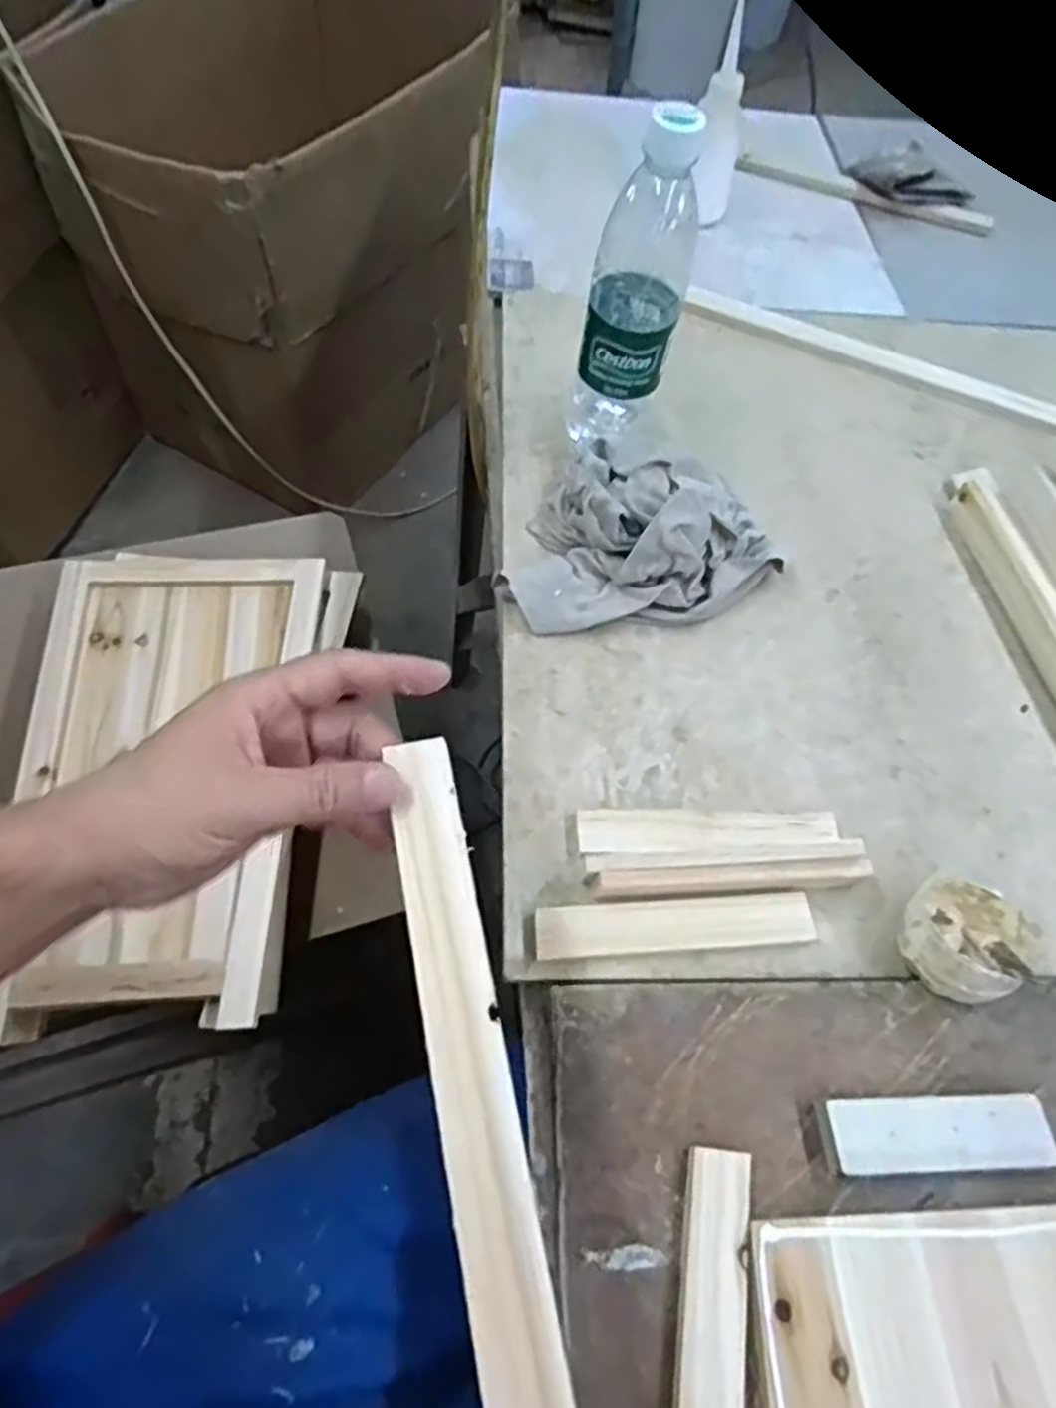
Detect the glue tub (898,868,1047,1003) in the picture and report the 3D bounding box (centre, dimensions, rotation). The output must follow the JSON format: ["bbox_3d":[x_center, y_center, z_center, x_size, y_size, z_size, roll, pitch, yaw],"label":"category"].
[{"bbox_3d":[0.243,0.132,0.435,0.071,0.030,0.066,2,60,-3],"label":"glue tub"}]

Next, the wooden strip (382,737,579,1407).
[{"bbox_3d":[-0.003,0.200,0.254,0.028,0.009,0.402,-9,65,-9],"label":"wooden strip"}]

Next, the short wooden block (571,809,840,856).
[{"bbox_3d":[0.106,0.075,0.458,0.155,0.018,0.028,1,60,-4],"label":"short wooden block"}]

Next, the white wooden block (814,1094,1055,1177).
[{"bbox_3d":[0.202,0.213,0.384,0.112,0.017,0.033,1,60,-4],"label":"white wooden block"}]

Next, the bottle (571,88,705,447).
[{"bbox_3d":[0.071,-0.267,0.522,0.061,0.223,0.055,10,60,2],"label":"bottle"}]

